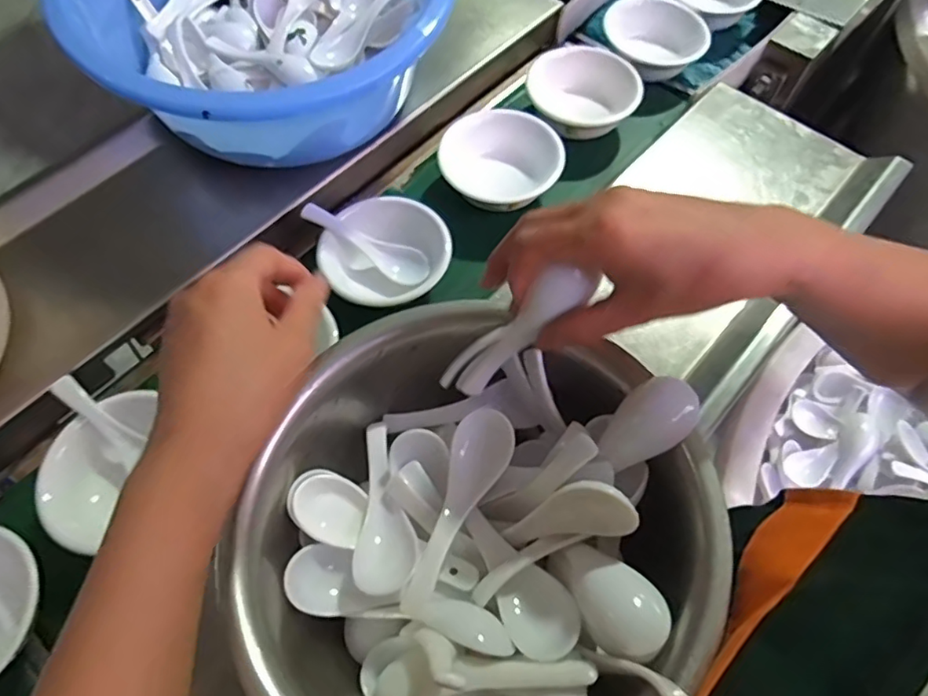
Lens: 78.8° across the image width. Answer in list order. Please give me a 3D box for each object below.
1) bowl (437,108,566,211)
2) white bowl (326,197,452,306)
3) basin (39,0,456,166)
[{"bbox_3d":[0.036,-0.178,0.542,0.115,0.041,0.097,5,60,4],"label":"bowl"},{"bbox_3d":[-0.065,-0.084,0.500,0.101,0.045,0.089,-16,60,-8],"label":"white bowl"},{"bbox_3d":[-0.190,-0.300,0.516,0.279,0.125,0.311,19,62,12],"label":"basin"}]

